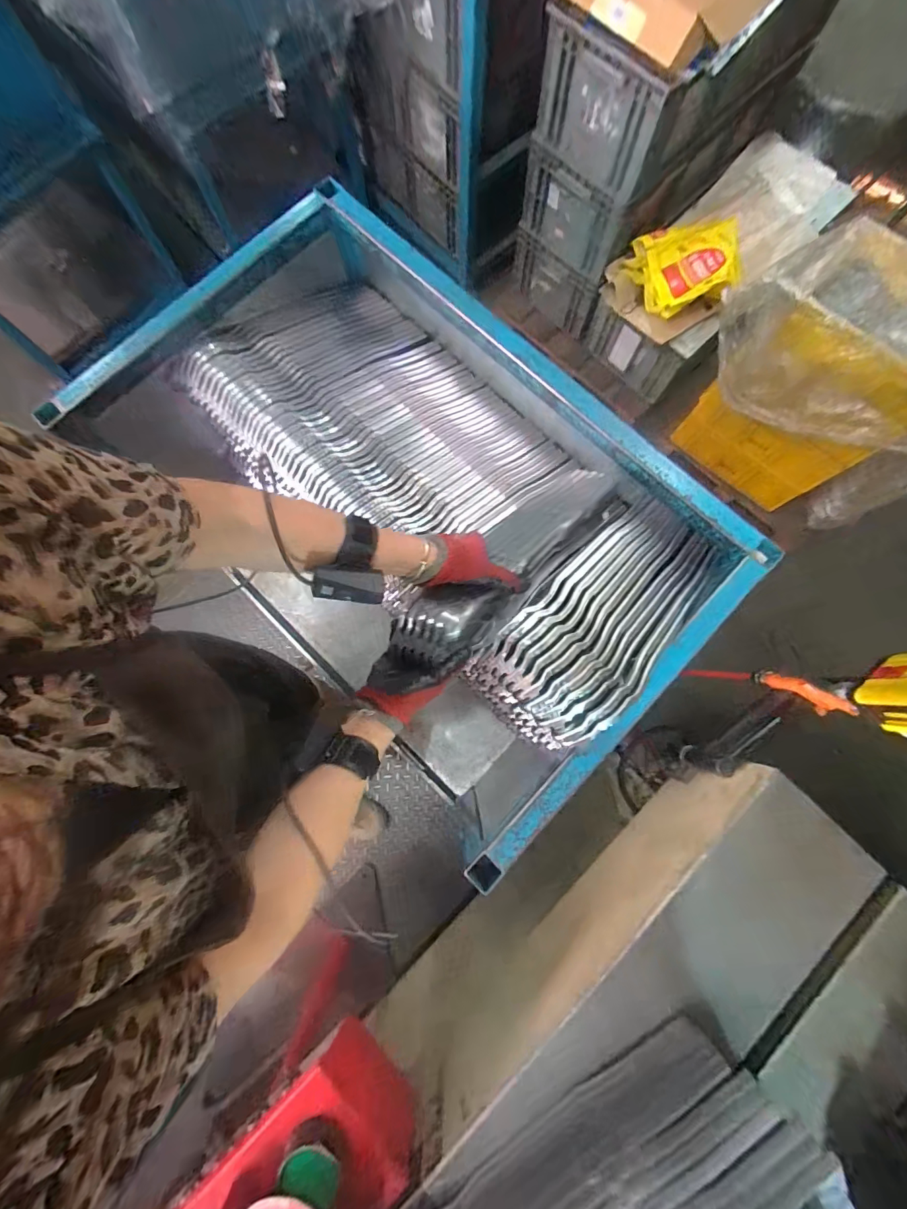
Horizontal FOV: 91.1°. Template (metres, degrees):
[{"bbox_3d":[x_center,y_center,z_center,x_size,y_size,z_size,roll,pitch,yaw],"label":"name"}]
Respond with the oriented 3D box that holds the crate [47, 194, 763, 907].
[{"bbox_3d":[-0.074,-0.175,0.840,0.989,0.503,0.641,43,83,8],"label":"crate"}]

